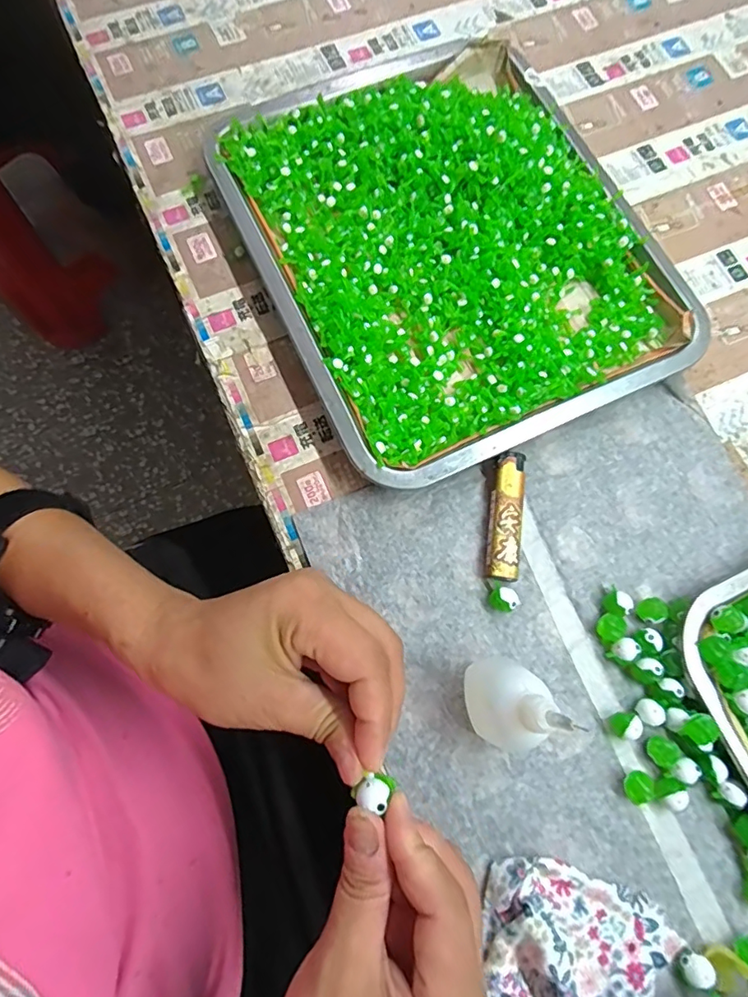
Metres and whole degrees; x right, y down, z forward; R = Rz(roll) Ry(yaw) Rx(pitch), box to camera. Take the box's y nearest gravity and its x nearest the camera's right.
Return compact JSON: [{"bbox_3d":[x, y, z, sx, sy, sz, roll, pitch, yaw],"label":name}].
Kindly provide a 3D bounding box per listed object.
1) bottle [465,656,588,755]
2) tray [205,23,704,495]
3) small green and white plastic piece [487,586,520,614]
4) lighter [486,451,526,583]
[{"bbox_3d":[0.065,0.102,0.255,0.037,0.093,0.038,0,76,-2],"label":"bottle"},{"bbox_3d":[0.050,-0.177,0.362,0.252,0.034,0.300,-25,78,-8],"label":"tray"},{"bbox_3d":[0.077,0.061,0.306,0.015,0.014,0.015,0,76,-2],"label":"small green and white plastic piece"},{"bbox_3d":[0.081,0.011,0.320,0.020,0.013,0.080,7,76,0],"label":"lighter"}]

